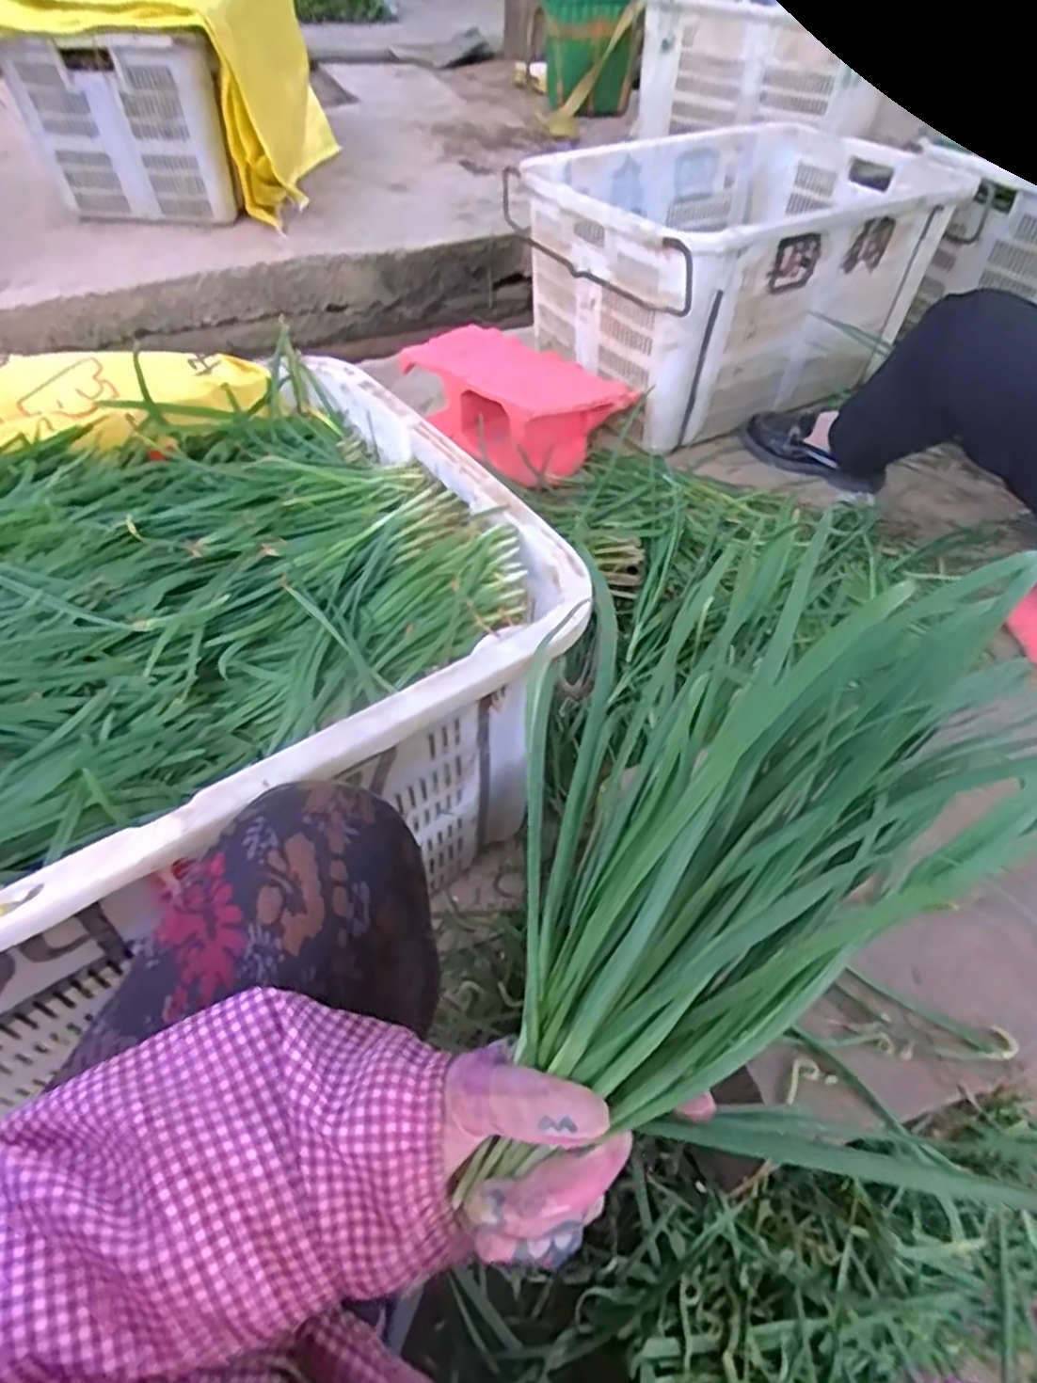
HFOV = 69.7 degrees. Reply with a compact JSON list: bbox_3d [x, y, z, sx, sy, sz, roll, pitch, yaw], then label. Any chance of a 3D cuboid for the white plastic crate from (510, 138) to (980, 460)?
[{"bbox_3d":[0.388,-0.785,1.377,0.685,0.309,0.486,-27,57,-22],"label":"white plastic crate"}]

